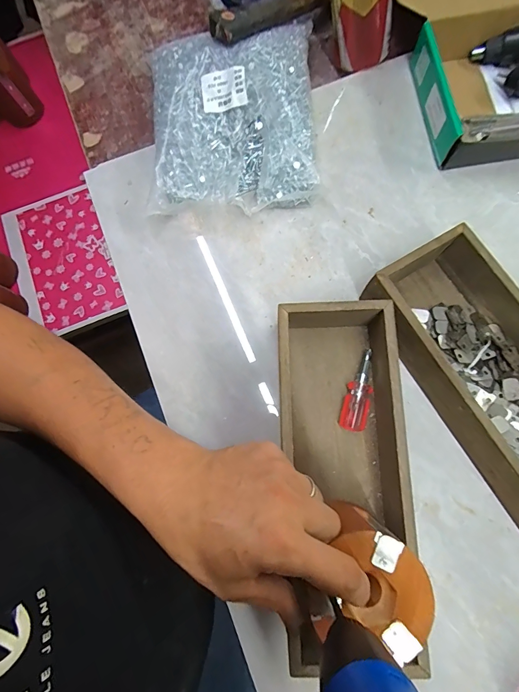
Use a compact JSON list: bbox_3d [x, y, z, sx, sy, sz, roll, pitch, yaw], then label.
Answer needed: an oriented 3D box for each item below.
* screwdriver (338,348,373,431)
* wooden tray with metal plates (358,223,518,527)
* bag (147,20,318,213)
[{"bbox_3d":[0.095,0.043,0.346,0.024,0.021,0.077,15,78,5],"label":"screwdriver"},{"bbox_3d":[0.215,0.037,0.329,0.113,0.066,0.278,-31,78,-5],"label":"wooden tray with metal plates"},{"bbox_3d":[-0.031,-0.258,0.404,0.183,0.054,0.225,-3,77,1],"label":"bag"}]

